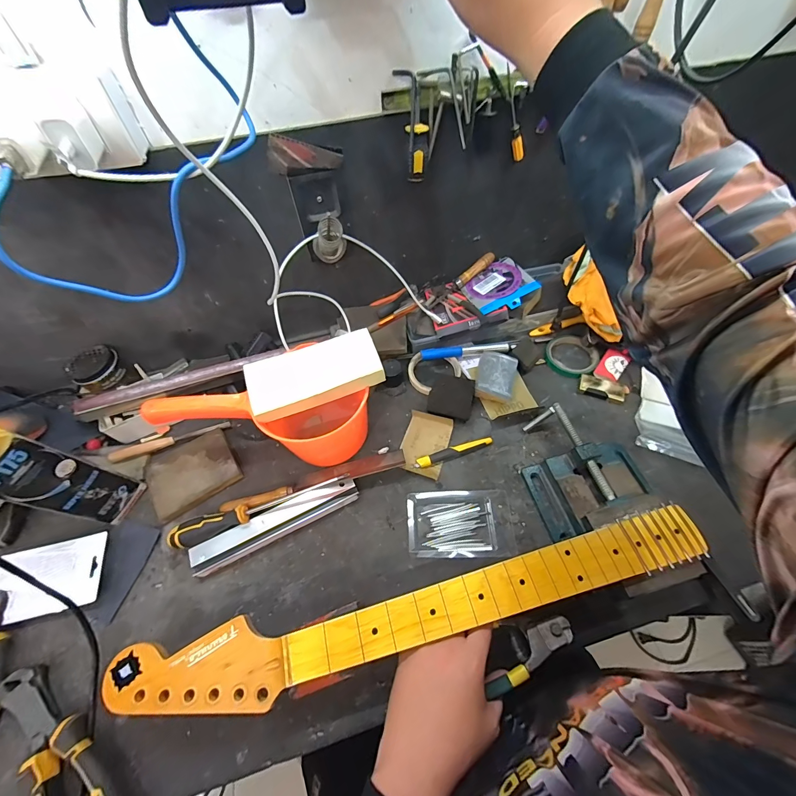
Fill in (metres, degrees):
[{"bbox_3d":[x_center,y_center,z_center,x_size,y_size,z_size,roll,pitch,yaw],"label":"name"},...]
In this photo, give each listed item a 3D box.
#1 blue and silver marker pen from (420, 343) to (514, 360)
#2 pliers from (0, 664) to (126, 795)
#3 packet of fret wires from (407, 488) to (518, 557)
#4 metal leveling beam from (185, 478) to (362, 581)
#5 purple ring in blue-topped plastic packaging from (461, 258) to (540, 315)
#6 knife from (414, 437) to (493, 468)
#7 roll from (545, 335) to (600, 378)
[{"bbox_3d":[0.129,-0.083,0.632,0.173,0.021,0.023,-4,58,0],"label":"blue and silver marker pen"},{"bbox_3d":[-0.345,0.368,0.352,0.209,0.030,0.054,33,65,21],"label":"pliers"},{"bbox_3d":[0.084,0.169,0.470,0.141,0.022,0.087,-1,58,2],"label":"packet of fret wires"},{"bbox_3d":[-0.166,0.172,0.478,0.227,0.024,0.037,-24,60,-12],"label":"metal leveling beam"},{"bbox_3d":[0.179,-0.198,0.615,0.110,0.008,0.108,-27,54,0],"label":"purple ring in blue-topped plastic packaging"},{"bbox_3d":[0.086,0.081,0.528,0.122,0.014,0.019,-17,59,-8],"label":"knife"},{"bbox_3d":[0.308,-0.076,0.618,0.081,0.013,0.088,-1,58,2],"label":"roll"}]

